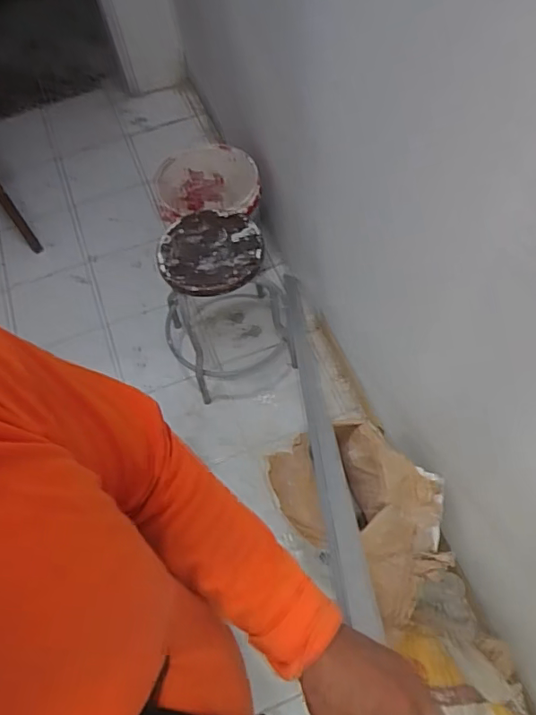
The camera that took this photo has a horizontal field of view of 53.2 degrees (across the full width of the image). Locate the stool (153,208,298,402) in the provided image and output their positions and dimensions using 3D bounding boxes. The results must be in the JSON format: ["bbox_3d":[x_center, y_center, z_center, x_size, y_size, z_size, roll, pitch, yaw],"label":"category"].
[{"bbox_3d":[-0.126,-0.155,1.514,0.345,0.495,0.370,-2,62,4],"label":"stool"}]

